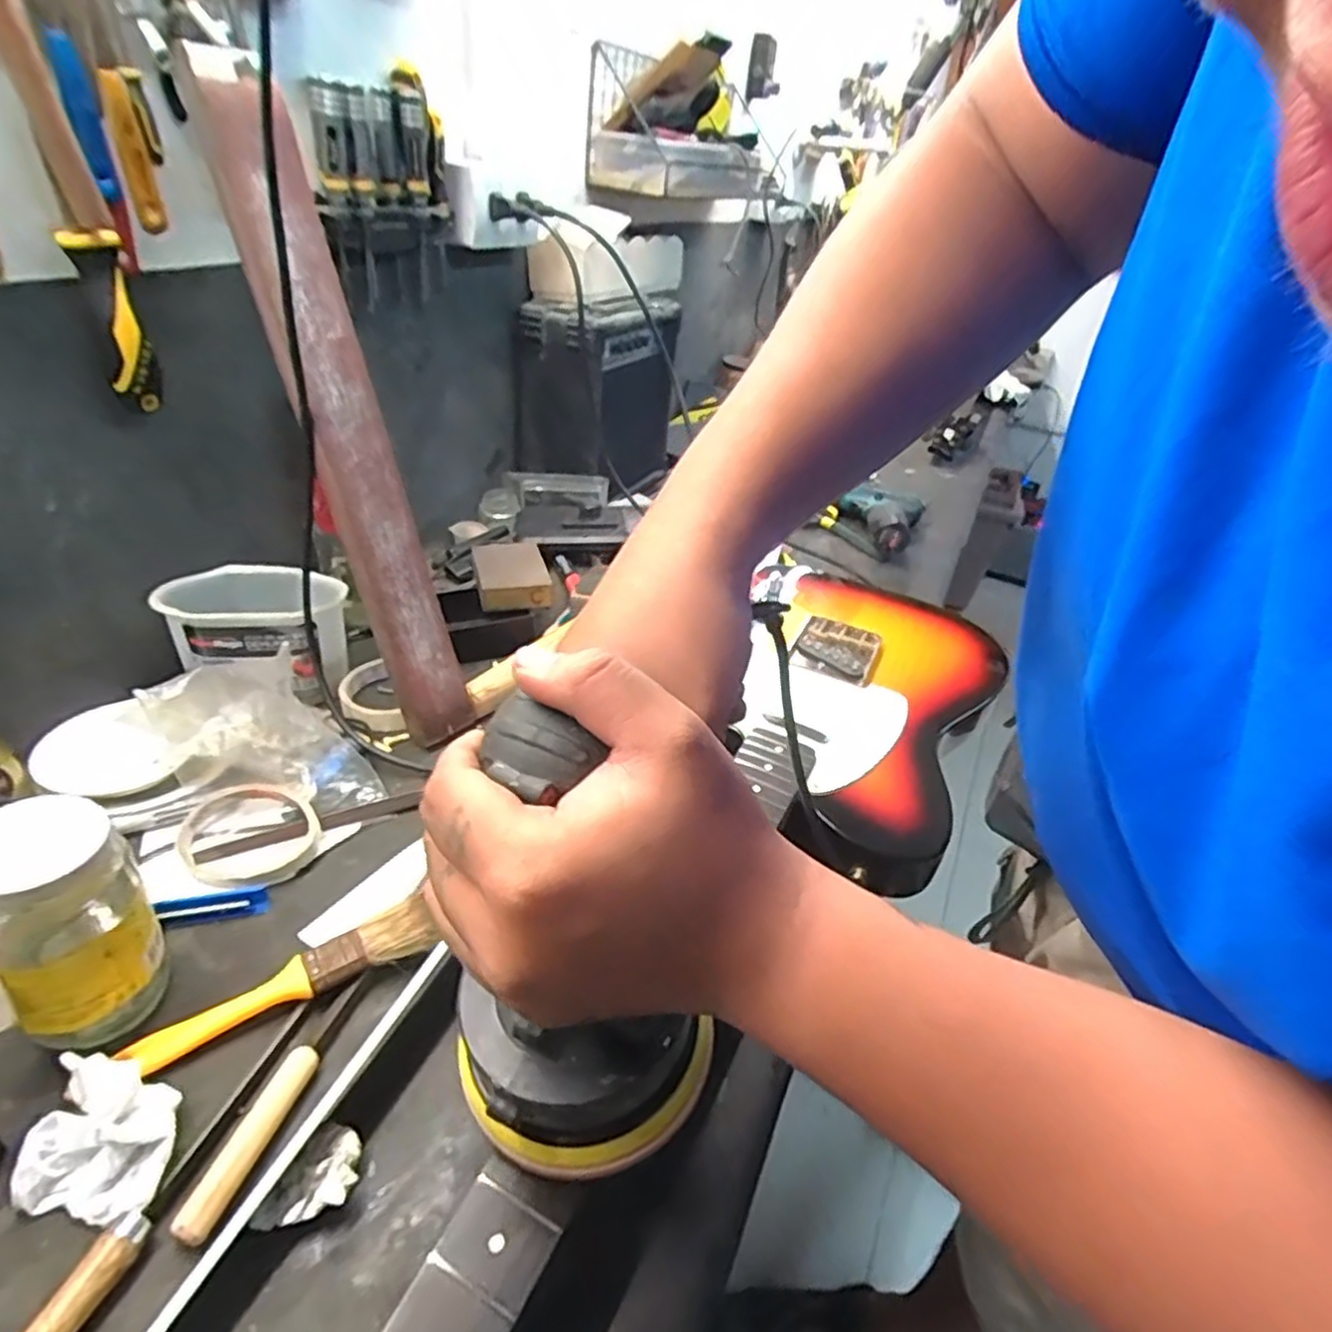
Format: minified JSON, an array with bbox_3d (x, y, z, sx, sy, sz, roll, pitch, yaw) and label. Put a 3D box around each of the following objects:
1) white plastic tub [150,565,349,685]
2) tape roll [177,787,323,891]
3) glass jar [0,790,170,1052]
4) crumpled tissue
[{"bbox_3d":[-0.351,-0.038,0.631,0.140,0.074,0.083,-2,36,-12],"label":"white plastic tub"},{"bbox_3d":[-0.294,0.117,0.513,0.092,0.021,0.077,24,39,22],"label":"tape roll"},{"bbox_3d":[-0.310,0.144,0.380,0.058,0.150,0.073,30,42,29],"label":"glass jar"},{"bbox_3d":[-0.271,0.230,0.354,0.064,0.031,0.057,7,36,0],"label":"crumpled tissue"}]

